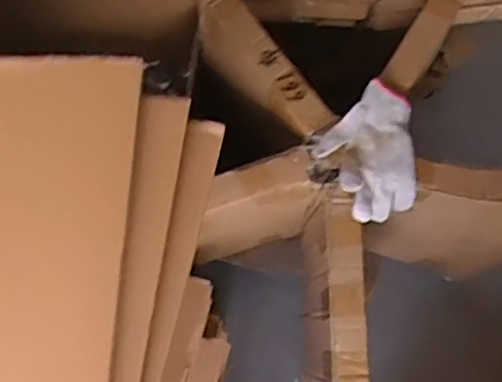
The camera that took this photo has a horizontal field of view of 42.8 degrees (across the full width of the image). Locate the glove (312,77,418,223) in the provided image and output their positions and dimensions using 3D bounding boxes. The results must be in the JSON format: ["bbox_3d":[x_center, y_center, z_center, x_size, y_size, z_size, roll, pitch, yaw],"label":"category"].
[{"bbox_3d":[0.187,-0.053,0.943,0.156,0.075,0.192,35,73,12],"label":"glove"}]

